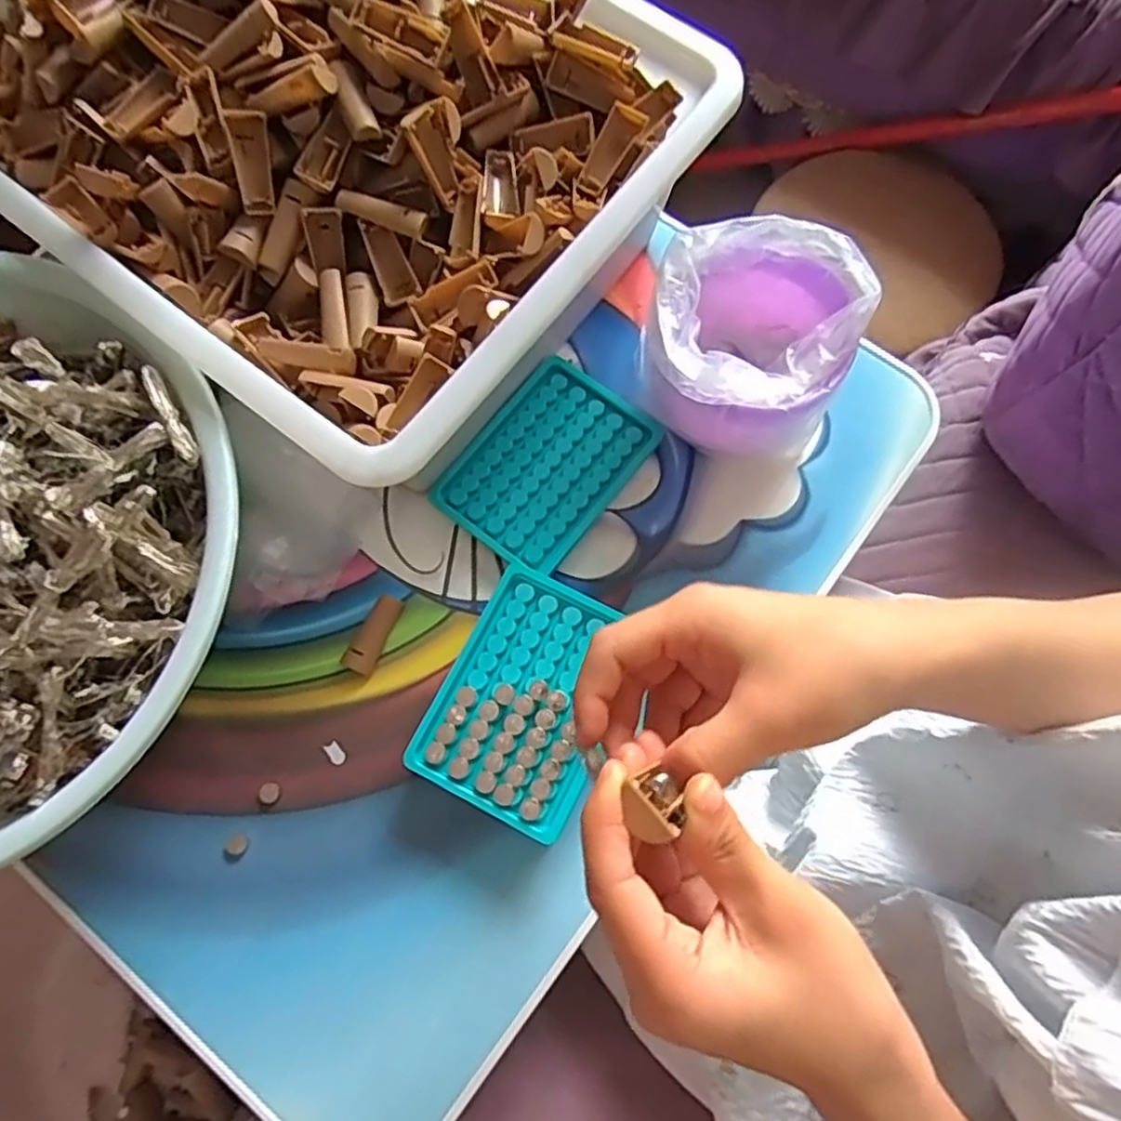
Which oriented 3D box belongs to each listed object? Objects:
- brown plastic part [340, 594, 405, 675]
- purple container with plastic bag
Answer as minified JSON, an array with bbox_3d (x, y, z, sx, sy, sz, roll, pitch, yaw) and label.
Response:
[{"bbox_3d":[-0.115,0.045,0.442,0.020,0.008,0.050,25,76,9],"label":"brown plastic part"},{"bbox_3d":[0.112,-0.127,0.422,0.120,0.088,0.102,-2,74,1],"label":"purple container with plastic bag"}]

